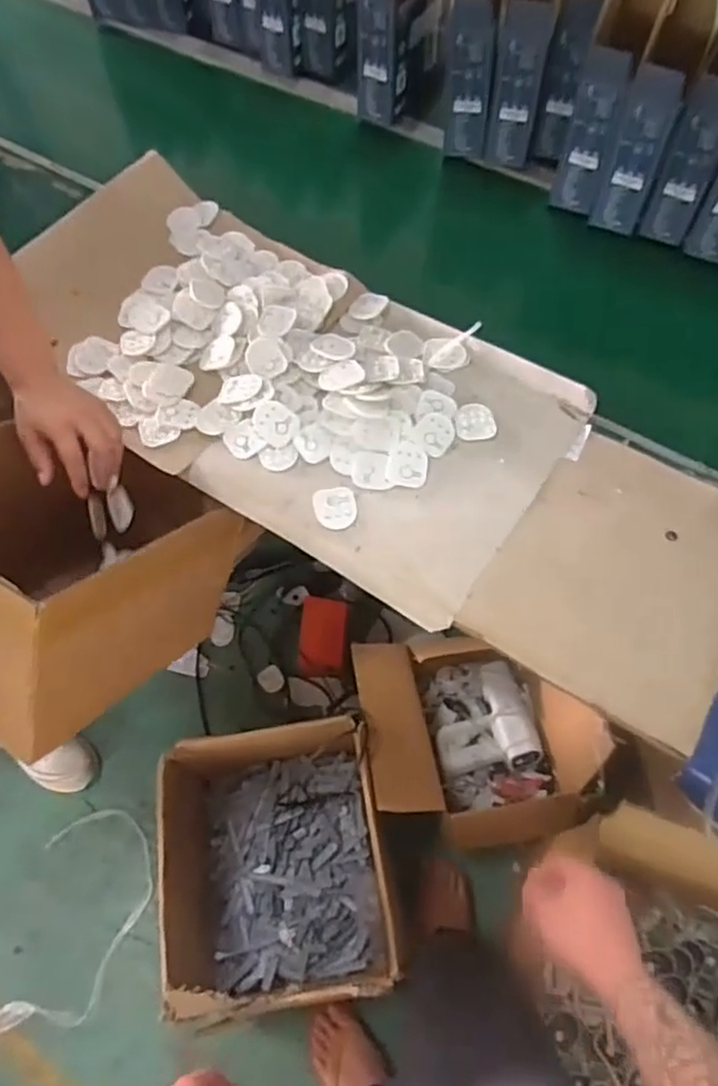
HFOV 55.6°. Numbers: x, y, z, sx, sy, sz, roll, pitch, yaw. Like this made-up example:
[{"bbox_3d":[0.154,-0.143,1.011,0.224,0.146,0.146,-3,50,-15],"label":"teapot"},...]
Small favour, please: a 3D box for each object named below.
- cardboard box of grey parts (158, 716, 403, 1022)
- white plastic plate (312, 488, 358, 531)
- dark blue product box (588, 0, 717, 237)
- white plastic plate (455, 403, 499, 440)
[{"bbox_3d":[-0.141,0.584,1.217,0.375,0.294,0.400,-6,63,-1],"label":"cardboard box of grey parts"},{"bbox_3d":[-0.029,-0.044,0.848,0.051,0.004,0.060,-12,63,-4],"label":"white plastic plate"},{"bbox_3d":[0.446,-0.653,1.027,0.075,0.249,0.217,21,66,13],"label":"dark blue product box"},{"bbox_3d":[0.155,-0.161,0.903,0.052,0.007,0.059,-2,63,1],"label":"white plastic plate"}]

